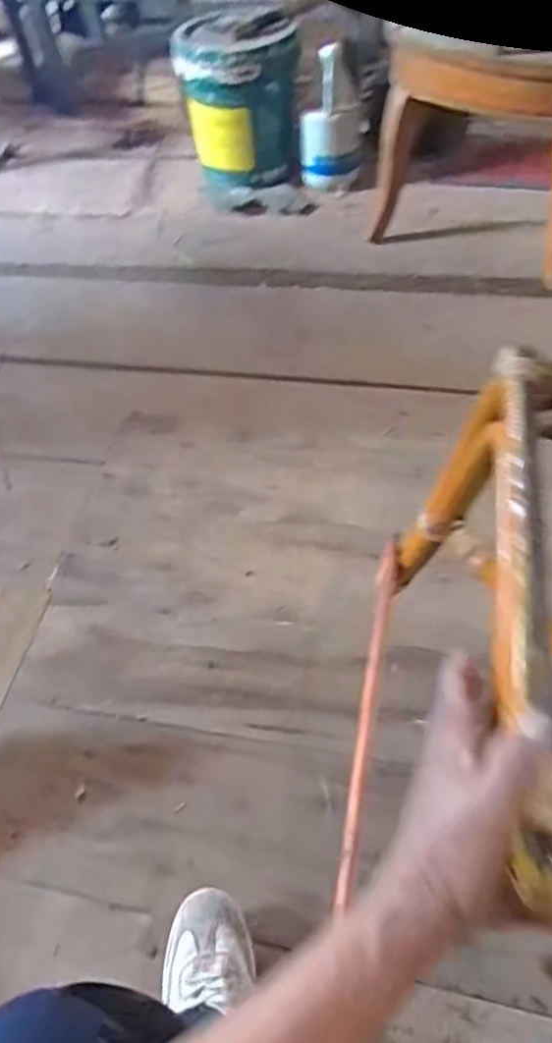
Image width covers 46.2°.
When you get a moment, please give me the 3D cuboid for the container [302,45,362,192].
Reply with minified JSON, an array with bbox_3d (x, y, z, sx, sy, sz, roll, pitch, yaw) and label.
[{"bbox_3d":[0.138,-0.992,1.625,0.157,0.283,0.105,8,53,12],"label":"container"}]

